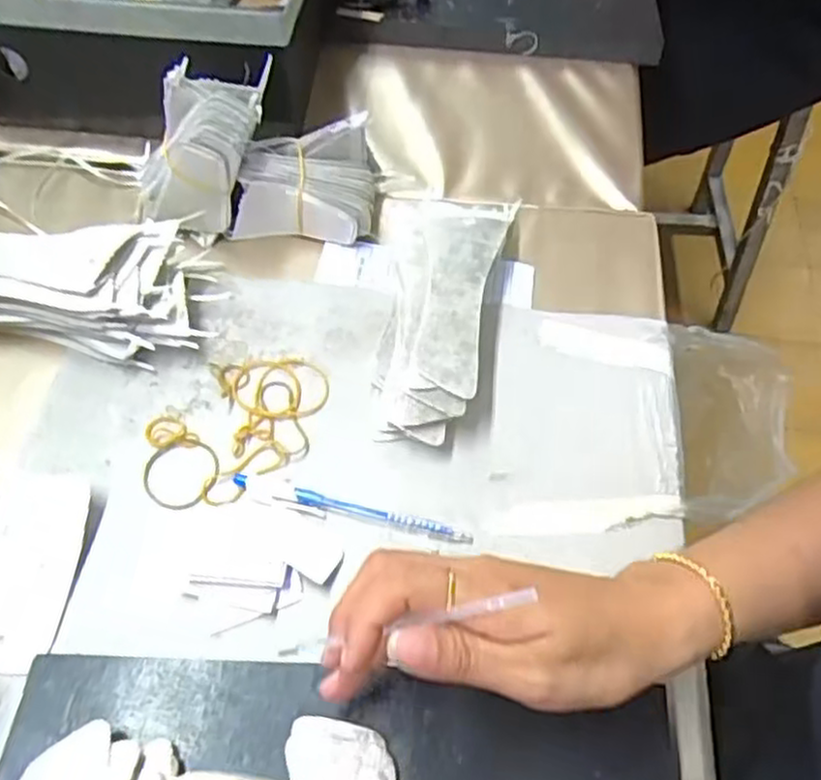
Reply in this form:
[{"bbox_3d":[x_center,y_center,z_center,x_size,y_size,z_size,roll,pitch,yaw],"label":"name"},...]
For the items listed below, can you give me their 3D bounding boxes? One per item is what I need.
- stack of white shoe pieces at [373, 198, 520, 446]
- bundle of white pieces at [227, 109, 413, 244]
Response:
[{"bbox_3d":[0.022,-0.062,0.498,0.091,0.042,0.210,5,55,1],"label":"stack of white shoe pieces"},{"bbox_3d":[-0.070,-0.151,0.543,0.107,0.060,0.075,6,55,2],"label":"bundle of white pieces"}]

